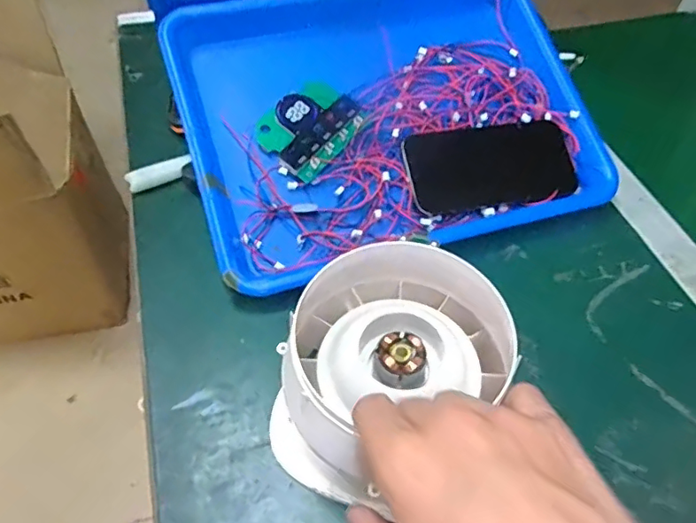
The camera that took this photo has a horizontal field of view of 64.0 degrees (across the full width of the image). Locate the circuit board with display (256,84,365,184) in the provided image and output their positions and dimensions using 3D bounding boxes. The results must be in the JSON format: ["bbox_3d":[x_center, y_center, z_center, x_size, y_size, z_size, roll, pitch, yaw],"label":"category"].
[{"bbox_3d":[-0.030,-0.110,0.456,0.064,0.008,0.080,40,72,5],"label":"circuit board with display"}]

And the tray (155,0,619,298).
[{"bbox_3d":[0.035,-0.127,0.477,0.342,0.062,0.259,-15,72,-13],"label":"tray"}]

